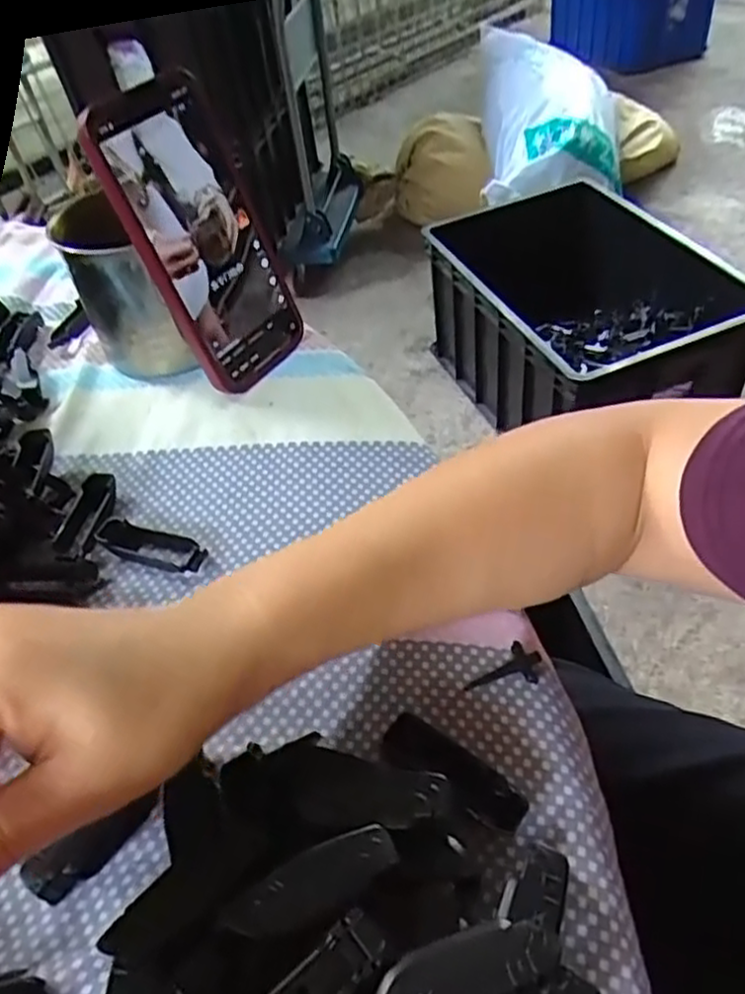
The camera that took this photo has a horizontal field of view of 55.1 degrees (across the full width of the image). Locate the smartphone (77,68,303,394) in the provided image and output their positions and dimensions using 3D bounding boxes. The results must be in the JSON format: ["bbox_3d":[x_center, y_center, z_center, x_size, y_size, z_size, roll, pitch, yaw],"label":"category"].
[{"bbox_3d":[-0.093,-0.142,0.401,0.011,0.159,0.078,9,45,42],"label":"smartphone"}]

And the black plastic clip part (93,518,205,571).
[{"bbox_3d":[-0.108,0.024,0.350,0.056,0.011,0.018,12,50,17],"label":"black plastic clip part"}]

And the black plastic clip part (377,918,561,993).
[{"bbox_3d":[0.026,0.131,0.196,0.052,0.004,0.018,-17,43,-3],"label":"black plastic clip part"}]

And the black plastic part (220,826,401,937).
[{"bbox_3d":[-0.016,0.114,0.210,0.052,0.004,0.017,-13,45,-29],"label":"black plastic part"}]

